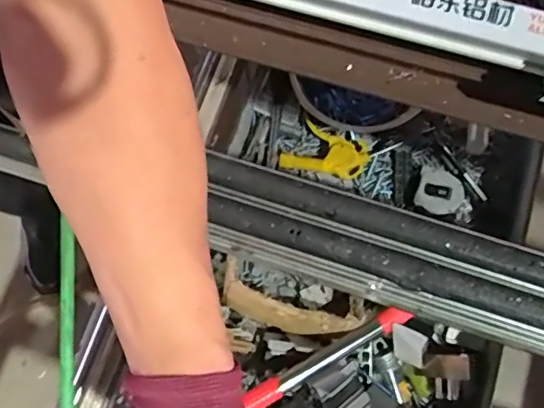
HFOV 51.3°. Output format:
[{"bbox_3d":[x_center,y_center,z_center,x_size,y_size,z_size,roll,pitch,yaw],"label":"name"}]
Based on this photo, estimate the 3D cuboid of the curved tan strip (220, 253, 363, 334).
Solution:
[{"bbox_3d":[0.024,0.121,0.682,0.175,0.024,0.060,17,74,-6],"label":"curved tan strip"}]

